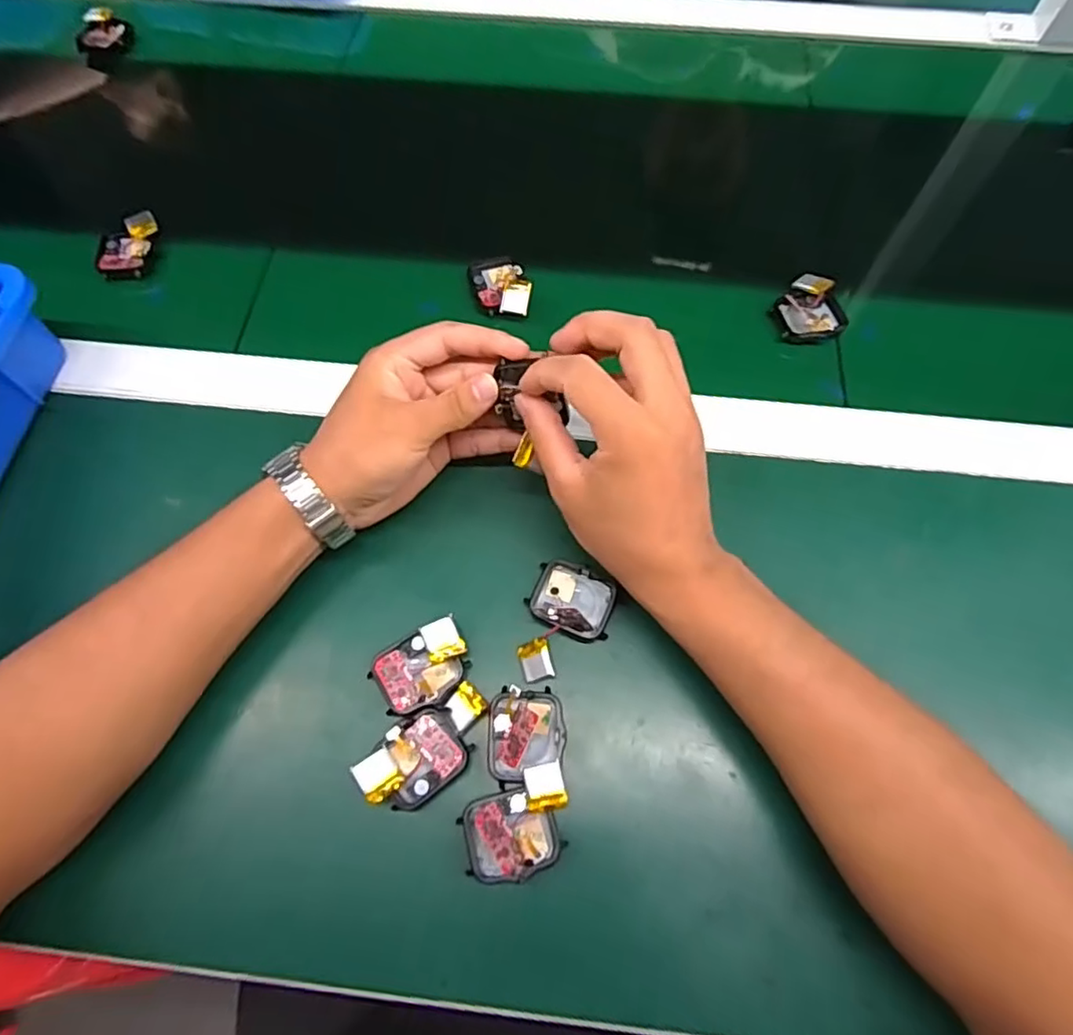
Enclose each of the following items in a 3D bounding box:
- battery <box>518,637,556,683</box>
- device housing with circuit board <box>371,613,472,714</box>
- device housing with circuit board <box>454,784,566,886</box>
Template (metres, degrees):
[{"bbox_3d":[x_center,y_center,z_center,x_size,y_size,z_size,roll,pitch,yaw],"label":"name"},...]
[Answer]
[{"bbox_3d":[0.000,0.077,0.335,0.018,0.005,0.022,-27,66,18],"label":"battery"},{"bbox_3d":[-0.060,0.081,0.333,0.050,0.016,0.037,-28,70,-10],"label":"device housing with circuit board"},{"bbox_3d":[-0.012,0.154,0.304,0.044,0.014,0.038,-12,68,-5],"label":"device housing with circuit board"}]

